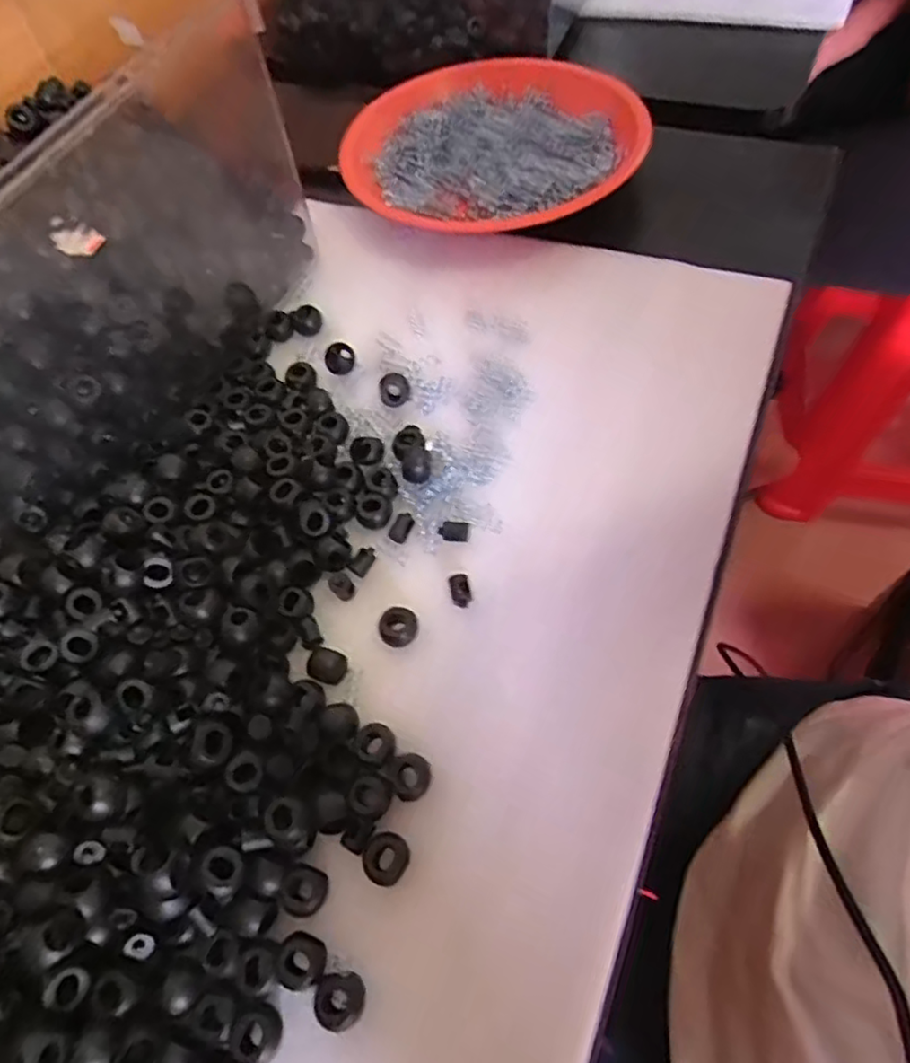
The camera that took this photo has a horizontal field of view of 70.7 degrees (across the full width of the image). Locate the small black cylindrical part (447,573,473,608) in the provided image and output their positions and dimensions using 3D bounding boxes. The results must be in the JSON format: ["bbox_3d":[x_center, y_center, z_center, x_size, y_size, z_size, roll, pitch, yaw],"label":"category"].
[{"bbox_3d":[0.002,0.027,0.288,0.009,0.007,0.014,-15,62,-1],"label":"small black cylindrical part"}]

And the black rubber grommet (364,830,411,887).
[{"bbox_3d":[-0.026,0.123,0.241,0.016,0.006,0.017,-3,62,5],"label":"black rubber grommet"}]

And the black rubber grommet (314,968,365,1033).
[{"bbox_3d":[-0.040,0.162,0.222,0.017,0.008,0.017,-3,62,5],"label":"black rubber grommet"}]

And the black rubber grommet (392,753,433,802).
[{"bbox_3d":[-0.018,0.096,0.252,0.015,0.004,0.017,20,67,16],"label":"black rubber grommet"}]

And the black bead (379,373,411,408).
[{"bbox_3d":[-0.032,-0.076,0.340,0.015,0.007,0.016,-3,62,5],"label":"black bead"}]

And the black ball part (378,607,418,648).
[{"bbox_3d":[-0.025,0.042,0.281,0.016,0.009,0.016,1,63,7],"label":"black ball part"}]

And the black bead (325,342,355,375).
[{"bbox_3d":[-0.064,-0.095,0.357,0.017,0.013,0.015,-16,62,-2],"label":"black bead"}]

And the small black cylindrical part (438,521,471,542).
[{"bbox_3d":[0.000,-0.001,0.301,0.015,0.004,0.010,4,63,9],"label":"small black cylindrical part"}]

